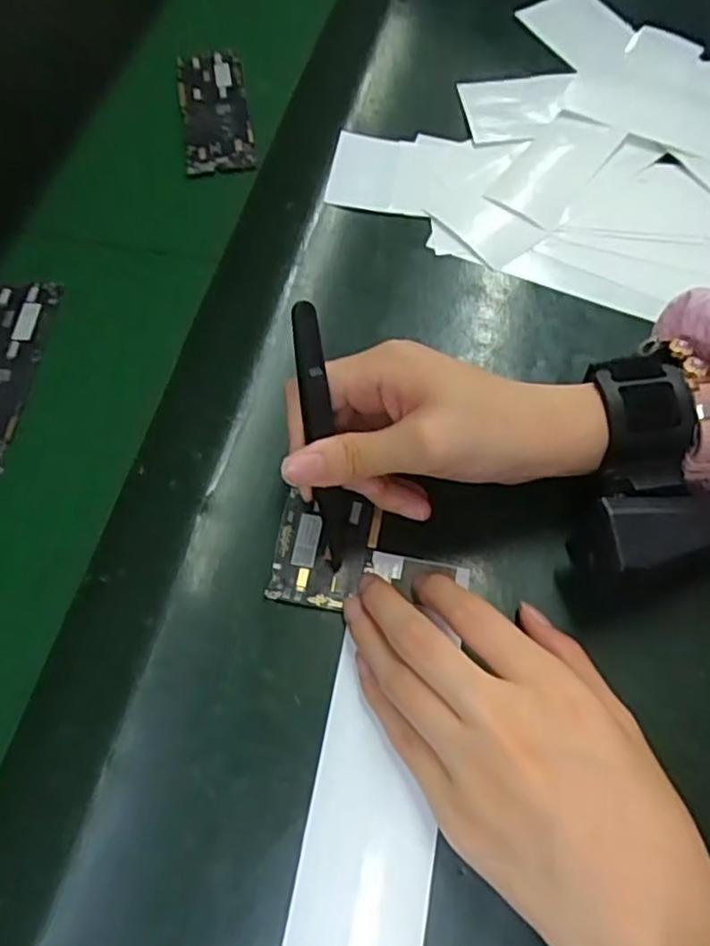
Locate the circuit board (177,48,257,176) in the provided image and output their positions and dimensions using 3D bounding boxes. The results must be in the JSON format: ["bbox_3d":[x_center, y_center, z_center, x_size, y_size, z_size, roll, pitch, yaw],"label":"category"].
[{"bbox_3d":[-0.095,-0.246,0.456,0.044,0.009,0.126,-10,62,-3],"label":"circuit board"}]

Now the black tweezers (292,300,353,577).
[{"bbox_3d":[-0.012,-0.012,0.279,0.014,0.115,0.009,-8,27,-2],"label":"black tweezers"}]

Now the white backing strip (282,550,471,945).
[{"bbox_3d":[0.006,0.133,0.256,0.049,0.006,0.216,7,61,11],"label":"white backing strip"}]

